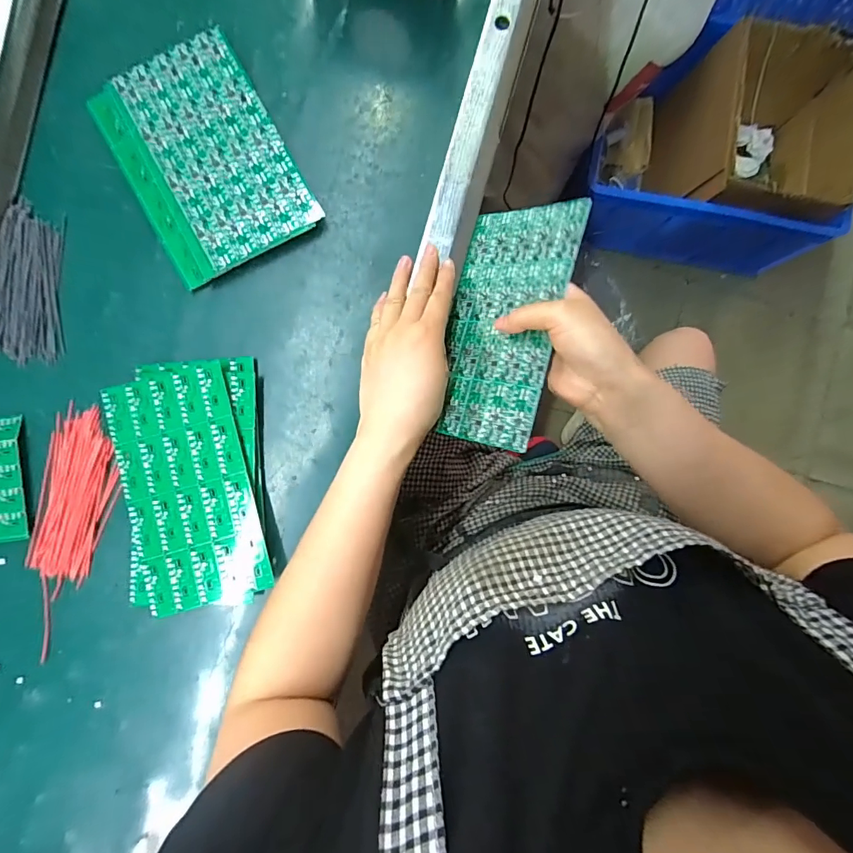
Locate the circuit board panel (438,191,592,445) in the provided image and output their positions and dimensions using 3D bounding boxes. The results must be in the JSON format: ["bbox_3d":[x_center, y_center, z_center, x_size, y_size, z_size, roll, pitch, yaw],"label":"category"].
[{"bbox_3d":[0.058,-0.082,0.353,0.099,0.004,0.190,14,88,40],"label":"circuit board panel"}]

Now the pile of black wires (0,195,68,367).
[{"bbox_3d":[-0.351,-0.124,0.386,0.065,0.012,0.138,-1,88,-3],"label":"pile of black wires"}]

